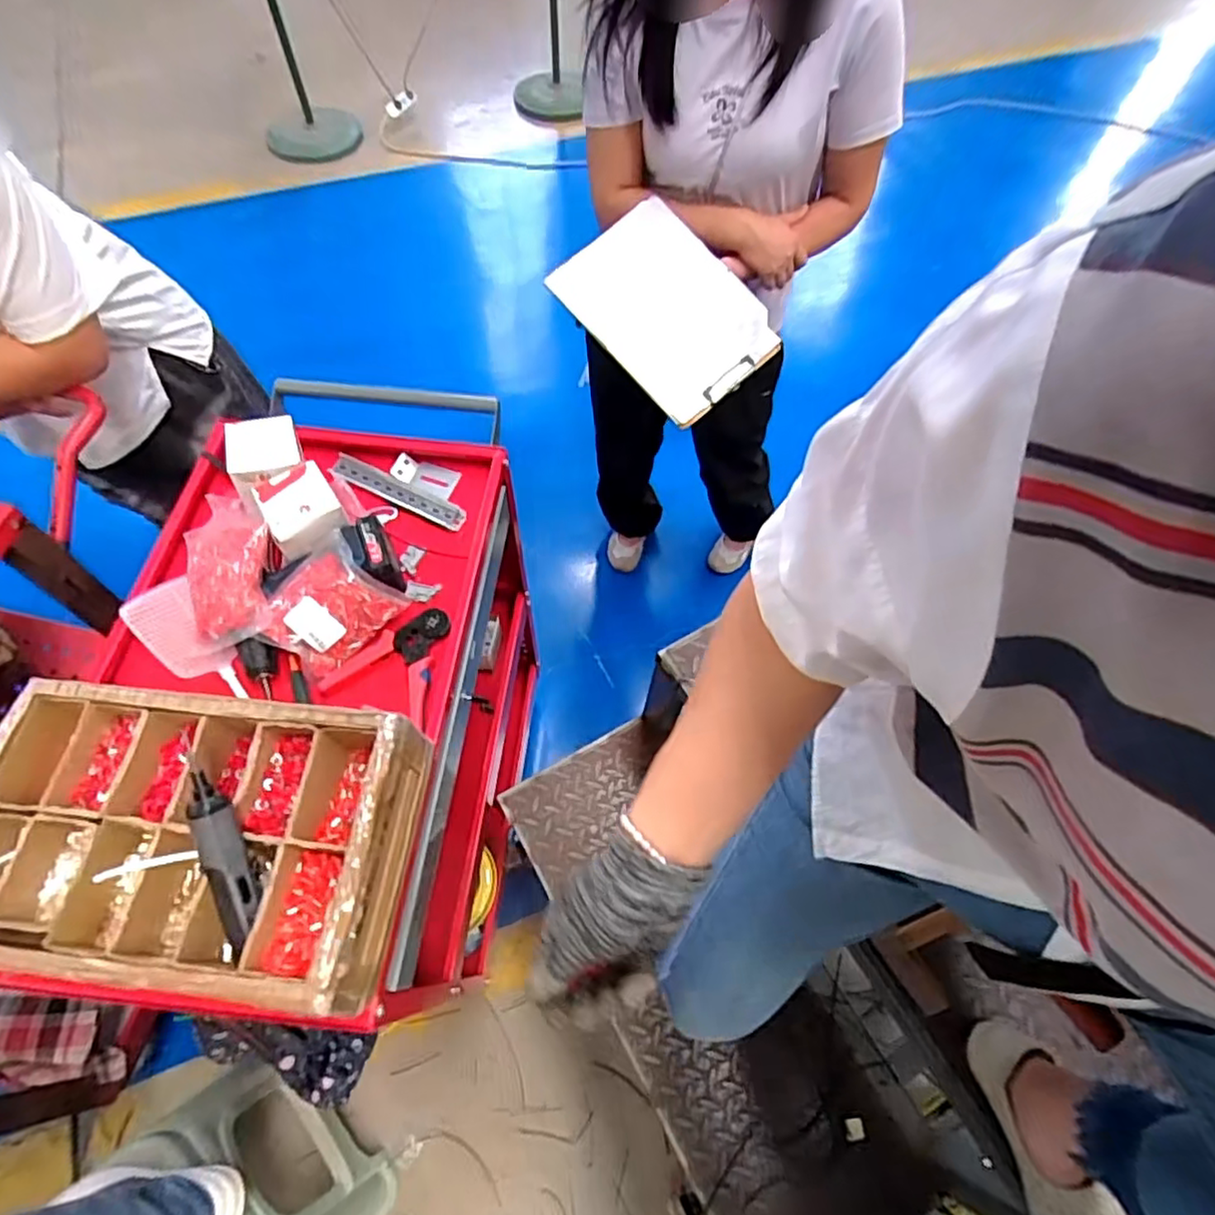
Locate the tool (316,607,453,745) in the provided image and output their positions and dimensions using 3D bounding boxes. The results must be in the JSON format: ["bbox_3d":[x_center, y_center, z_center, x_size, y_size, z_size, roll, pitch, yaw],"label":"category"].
[{"bbox_3d":[-0.254,0.068,0.823,0.134,0.039,0.149,22,62,9],"label":"tool"}]

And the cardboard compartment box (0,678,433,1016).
[{"bbox_3d":[-0.403,0.212,0.617,0.399,0.083,0.251,6,61,0],"label":"cardboard compartment box"}]

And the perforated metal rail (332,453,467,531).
[{"bbox_3d":[-0.298,-0.167,0.934,0.210,0.018,0.040,24,63,10],"label":"perforated metal rail"}]

